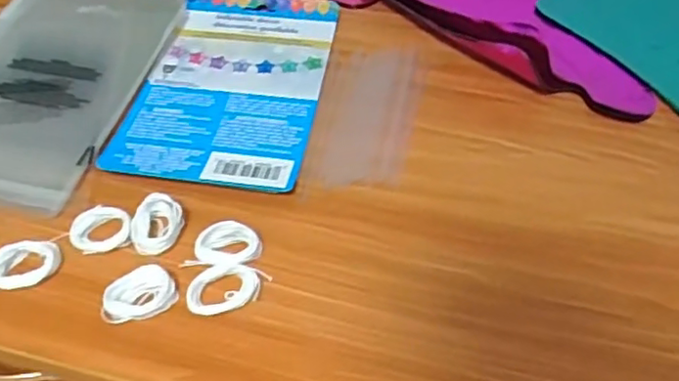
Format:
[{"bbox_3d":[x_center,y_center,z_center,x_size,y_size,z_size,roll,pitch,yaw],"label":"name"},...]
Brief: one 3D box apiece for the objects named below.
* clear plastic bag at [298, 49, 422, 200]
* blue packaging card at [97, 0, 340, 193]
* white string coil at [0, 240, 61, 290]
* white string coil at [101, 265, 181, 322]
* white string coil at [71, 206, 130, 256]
[{"bbox_3d":[0.016,-0.049,0.392,0.061,0.005,0.124,6,53,6],"label":"clear plastic bag"},{"bbox_3d":[-0.070,-0.074,0.412,0.114,0.007,0.180,6,51,6],"label":"blue packaging card"},{"bbox_3d":[-0.165,0.039,0.325,0.033,0.007,0.029,4,53,4],"label":"white string coil"},{"bbox_3d":[-0.101,0.053,0.308,0.035,0.013,0.022,-32,58,-21],"label":"white string coil"},{"bbox_3d":[-0.129,0.020,0.335,0.030,0.008,0.030,-1,53,1],"label":"white string coil"}]

